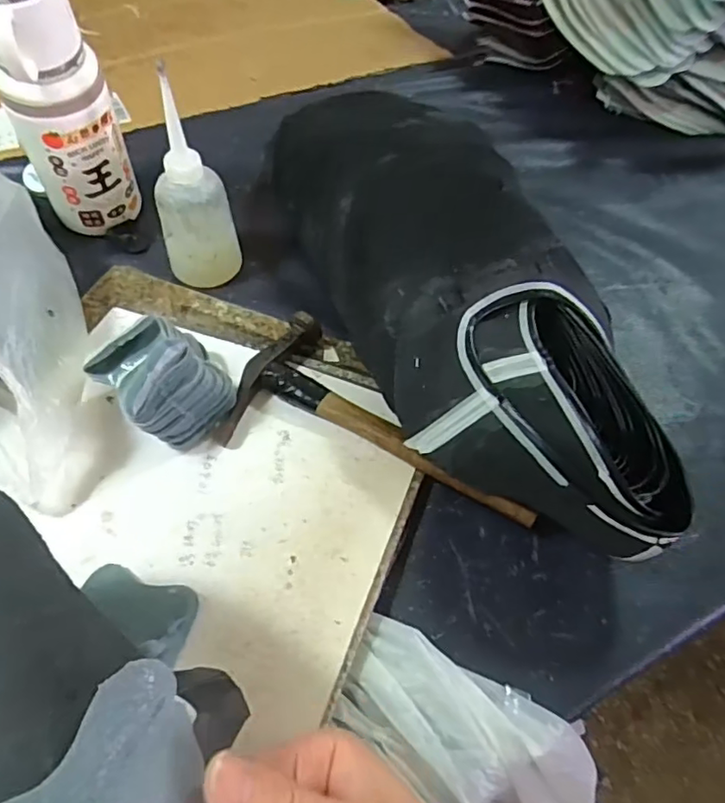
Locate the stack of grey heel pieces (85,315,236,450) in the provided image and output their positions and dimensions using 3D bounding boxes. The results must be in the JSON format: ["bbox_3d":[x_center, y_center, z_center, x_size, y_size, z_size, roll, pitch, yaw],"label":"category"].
[{"bbox_3d":[-0.140,-0.016,0.416,0.064,0.075,0.069,36,82,37],"label":"stack of grey heel pieces"}]

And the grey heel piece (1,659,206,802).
[{"bbox_3d":[-0.073,0.117,0.170,0.052,0.014,0.067,47,61,-15],"label":"grey heel piece"}]

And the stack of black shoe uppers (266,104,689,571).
[{"bbox_3d":[0.060,-0.098,0.463,0.163,0.117,0.486,-17,57,-15],"label":"stack of black shoe uppers"}]

